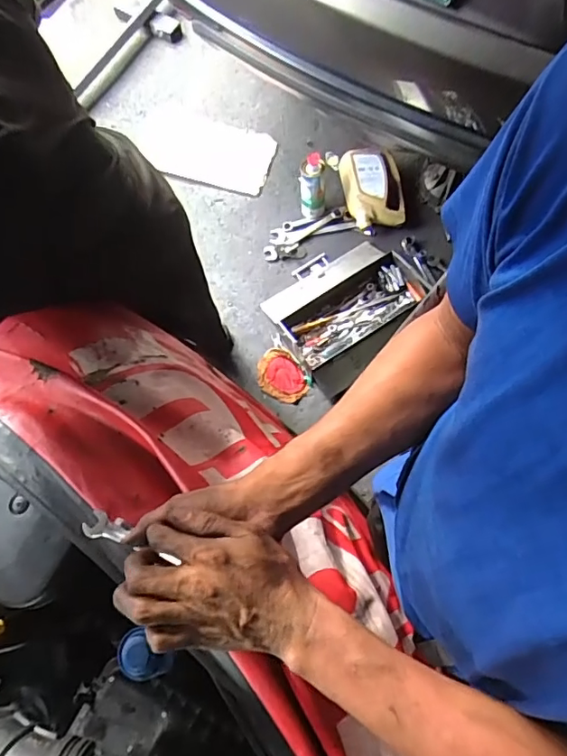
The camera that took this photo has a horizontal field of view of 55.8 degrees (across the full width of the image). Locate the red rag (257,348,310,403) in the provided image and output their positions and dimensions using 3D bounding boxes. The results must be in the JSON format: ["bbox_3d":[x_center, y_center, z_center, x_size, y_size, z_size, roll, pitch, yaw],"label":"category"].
[{"bbox_3d":[-0.009,-0.003,1.813,0.147,0.024,0.191,-37,76,-10],"label":"red rag"}]

